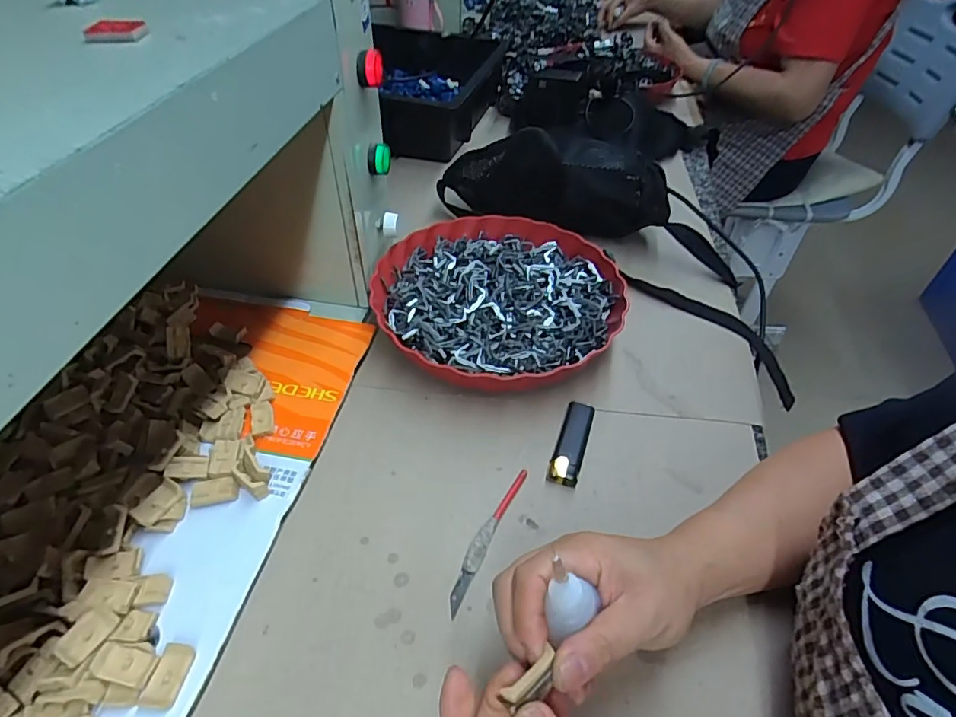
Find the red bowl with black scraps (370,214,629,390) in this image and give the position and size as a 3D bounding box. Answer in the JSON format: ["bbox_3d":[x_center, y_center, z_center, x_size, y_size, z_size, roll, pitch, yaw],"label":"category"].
[{"bbox_3d":[0.014,-0.059,0.539,0.233,0.045,0.250,3,45,-3],"label":"red bowl with black scraps"}]

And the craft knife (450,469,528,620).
[{"bbox_3d":[0.007,0.126,0.386,0.012,0.007,0.119,22,48,16],"label":"craft knife"}]

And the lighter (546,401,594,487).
[{"bbox_3d":[0.078,0.069,0.441,0.024,0.008,0.080,16,46,11],"label":"lighter"}]

